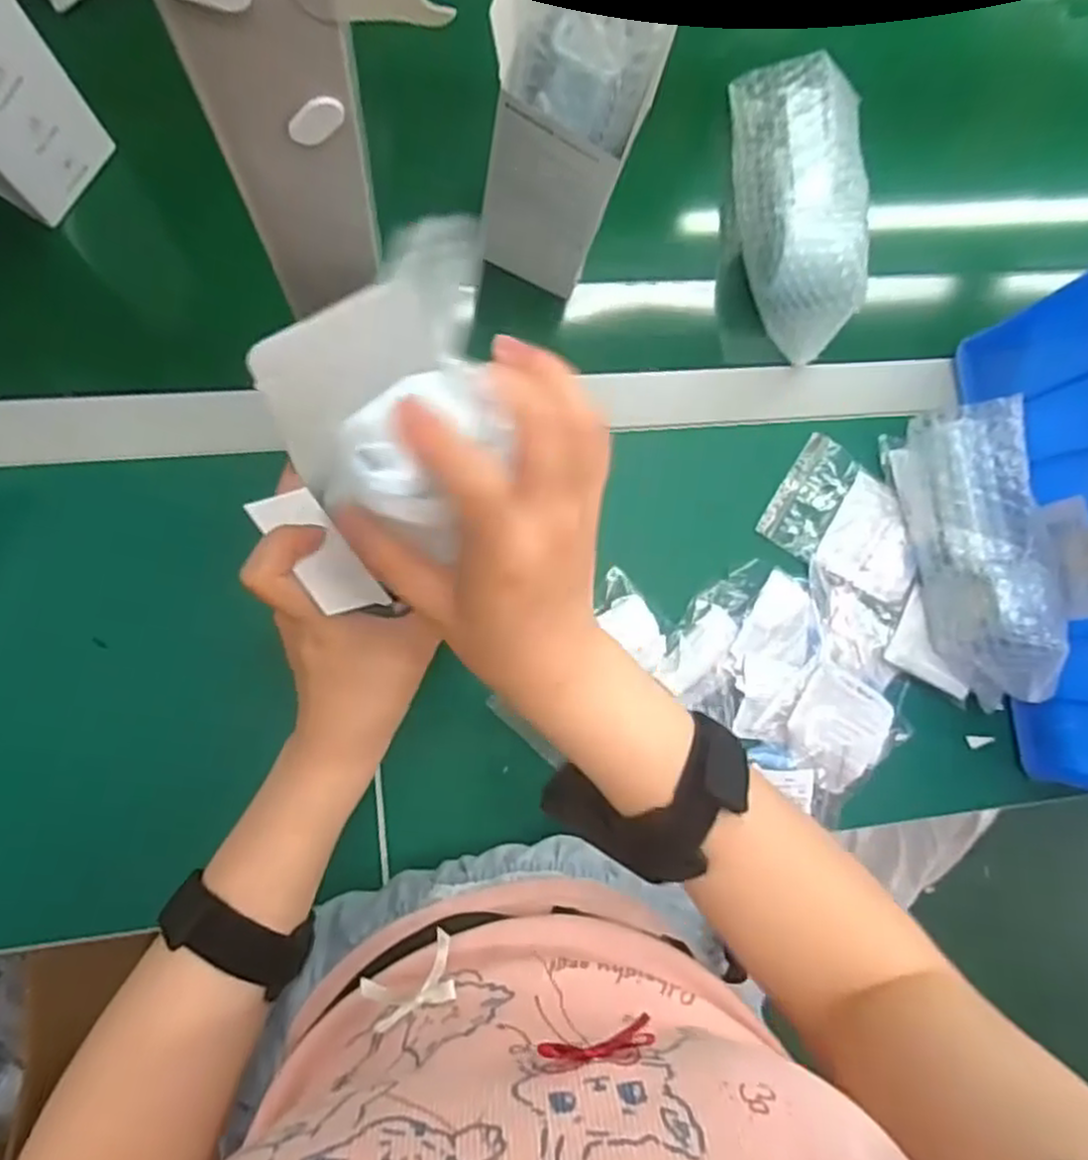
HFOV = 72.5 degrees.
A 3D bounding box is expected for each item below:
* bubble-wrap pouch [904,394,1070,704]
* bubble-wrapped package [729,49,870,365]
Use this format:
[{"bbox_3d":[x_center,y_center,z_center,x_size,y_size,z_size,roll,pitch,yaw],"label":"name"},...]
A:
[{"bbox_3d":[0.304,-0.018,0.504,0.063,0.066,0.194,-9,88,-8],"label":"bubble-wrap pouch"},{"bbox_3d":[0.183,-0.266,0.508,0.084,0.076,0.200,4,86,-8],"label":"bubble-wrapped package"}]

